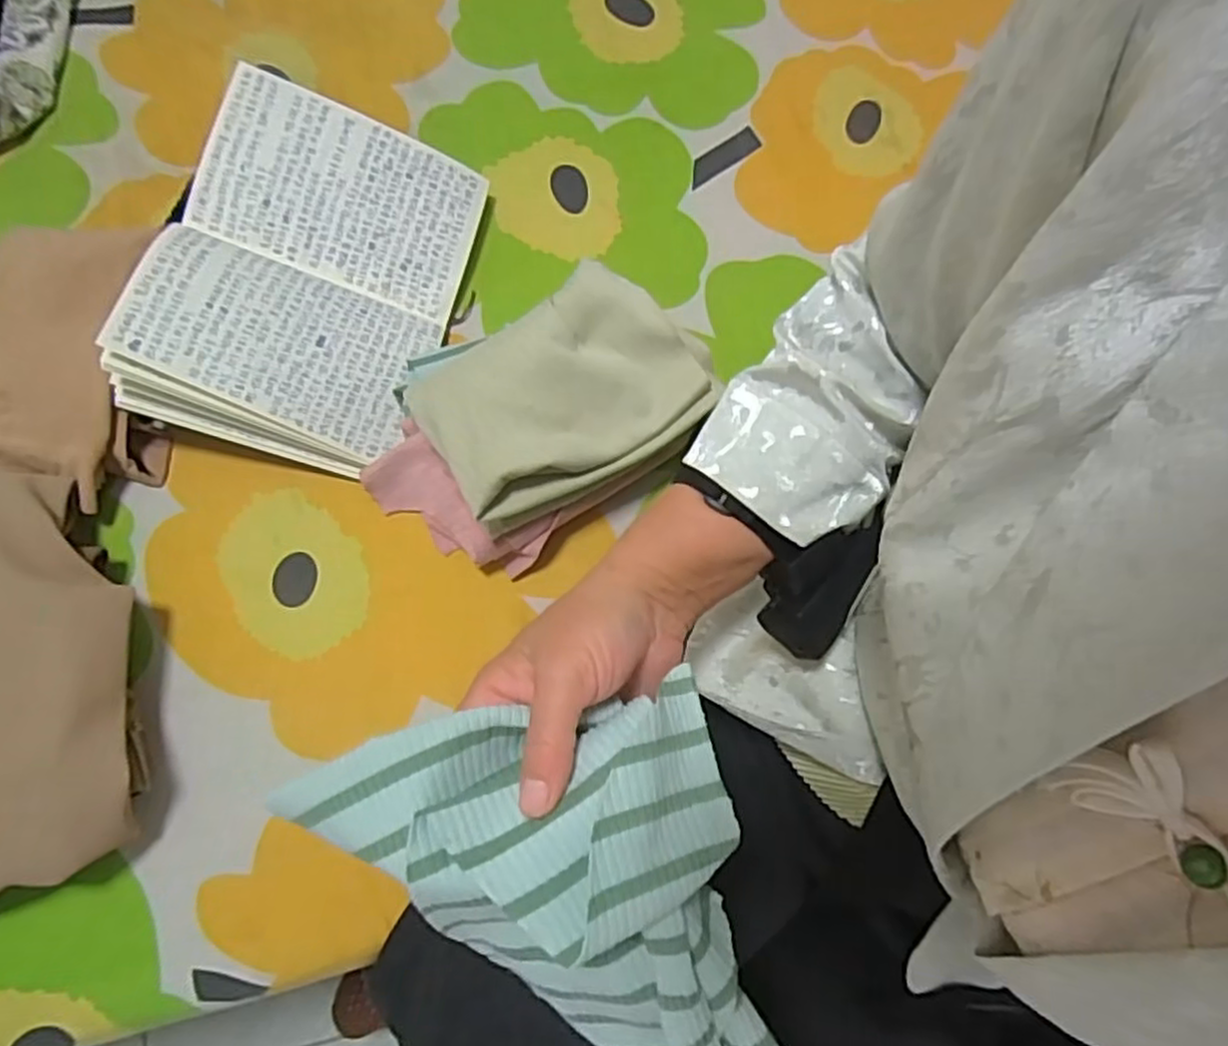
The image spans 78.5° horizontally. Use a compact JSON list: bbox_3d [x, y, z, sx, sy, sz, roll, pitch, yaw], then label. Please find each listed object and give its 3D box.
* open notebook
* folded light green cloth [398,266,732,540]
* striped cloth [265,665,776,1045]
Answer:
[{"bbox_3d":[-0.237,-0.194,0.594,0.206,0.050,0.280,20,72,-23],"label":"open notebook"},{"bbox_3d":[-0.035,-0.094,0.540,0.197,0.048,0.139,-35,78,-9],"label":"folded light green cloth"},{"bbox_3d":[-0.029,0.166,0.306,0.170,0.074,0.177,-11,76,-3],"label":"striped cloth"}]

